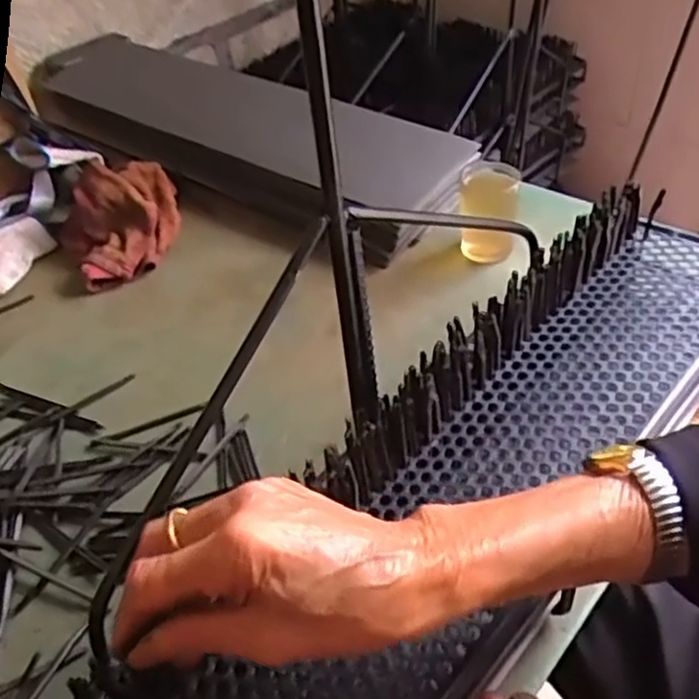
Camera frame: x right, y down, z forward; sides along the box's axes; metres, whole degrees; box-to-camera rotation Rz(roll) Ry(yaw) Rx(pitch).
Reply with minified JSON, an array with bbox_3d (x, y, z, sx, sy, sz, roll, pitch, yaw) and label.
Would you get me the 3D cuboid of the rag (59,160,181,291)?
[{"bbox_3d":[-0.247,-0.143,0.785,0.131,0.066,0.140,-19,45,-13],"label":"rag"}]

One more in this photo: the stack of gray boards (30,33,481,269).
[{"bbox_3d":[-0.191,-0.299,0.941,0.709,0.085,0.175,29,54,32],"label":"stack of gray boards"}]

